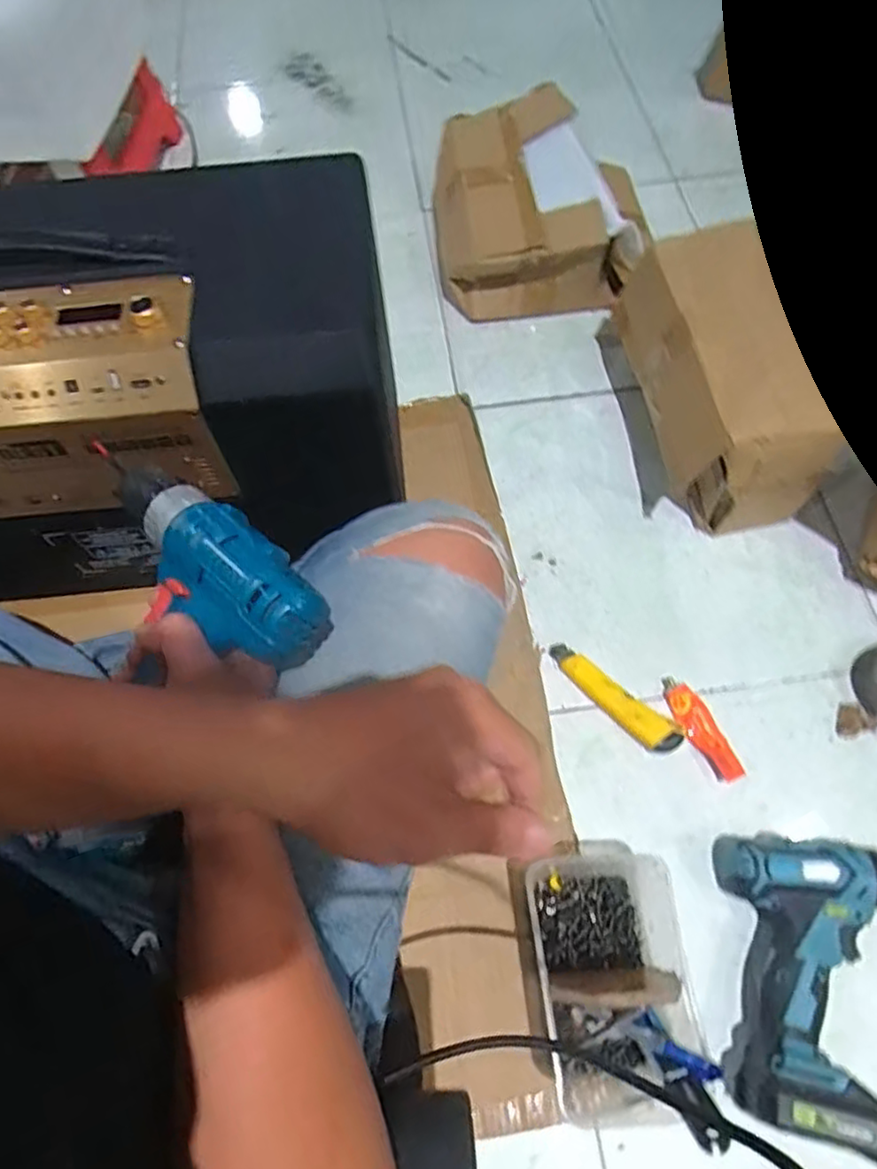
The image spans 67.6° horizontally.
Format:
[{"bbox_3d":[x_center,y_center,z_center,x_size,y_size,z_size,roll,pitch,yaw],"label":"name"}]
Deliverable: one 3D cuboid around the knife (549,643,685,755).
[{"bbox_3d":[0.175,0.114,0.664,0.151,0.024,0.037,39,71,17],"label":"knife"}]

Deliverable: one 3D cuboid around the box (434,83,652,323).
[{"bbox_3d":[0.151,-0.538,0.926,0.298,0.139,0.320,-1,64,0],"label":"box"}]

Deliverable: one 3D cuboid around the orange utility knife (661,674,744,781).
[{"bbox_3d":[0.262,0.142,0.653,0.037,0.012,0.111,-25,67,-11],"label":"orange utility knife"}]

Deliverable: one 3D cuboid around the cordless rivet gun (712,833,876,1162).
[{"bbox_3d":[0.329,0.319,0.533,0.191,0.075,0.218,14,65,7],"label":"cordless rivet gun"}]

